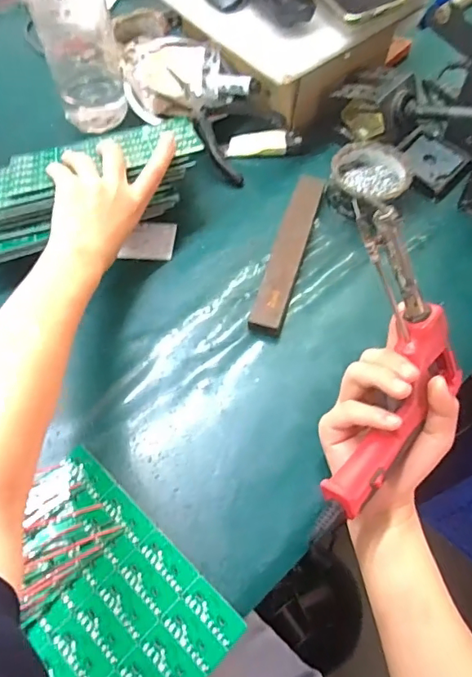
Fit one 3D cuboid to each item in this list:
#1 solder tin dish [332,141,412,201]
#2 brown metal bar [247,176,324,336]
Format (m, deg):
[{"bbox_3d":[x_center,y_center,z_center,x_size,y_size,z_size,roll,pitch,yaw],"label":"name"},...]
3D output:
[{"bbox_3d":[0.143,-0.175,0.534,0.079,0.027,0.066,12,61,6],"label":"solder tin dish"},{"bbox_3d":[0.053,-0.087,0.509,0.032,0.027,0.190,16,62,8],"label":"brown metal bar"}]

